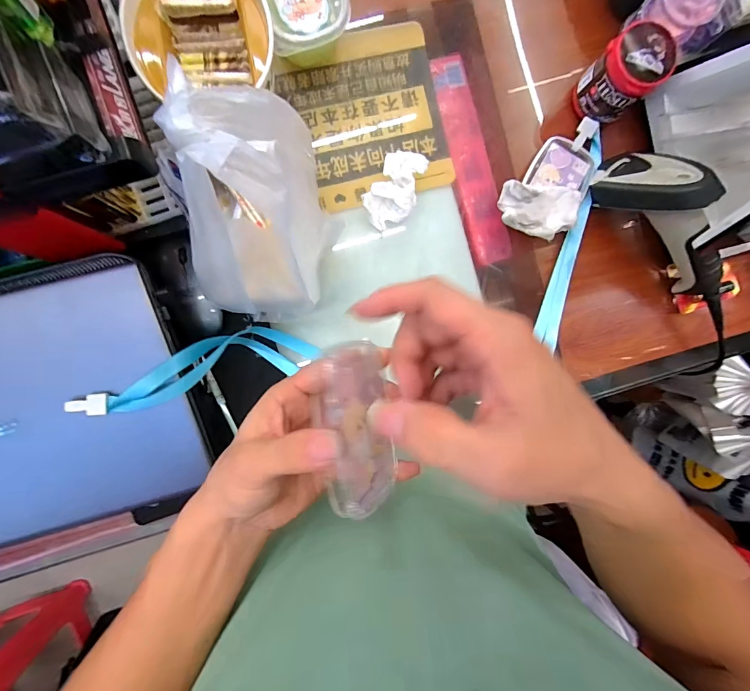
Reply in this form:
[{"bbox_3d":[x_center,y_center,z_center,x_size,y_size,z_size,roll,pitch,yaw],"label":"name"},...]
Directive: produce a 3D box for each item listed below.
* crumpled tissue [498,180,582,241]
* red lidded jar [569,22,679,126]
[{"bbox_3d":[0.182,-0.153,0.423,0.087,0.031,0.055,16,90,-5],"label":"crumpled tissue"},{"bbox_3d":[0.267,-0.291,0.404,0.064,0.077,0.063,0,92,-4],"label":"red lidded jar"}]

